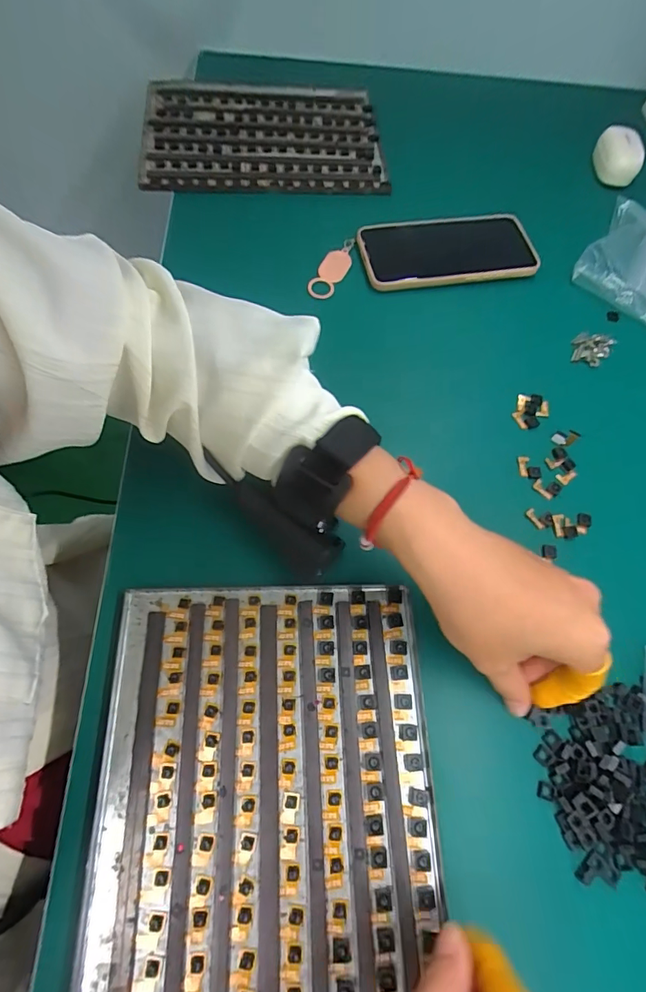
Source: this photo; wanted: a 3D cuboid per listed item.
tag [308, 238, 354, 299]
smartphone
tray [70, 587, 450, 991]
[{"bbox_3d":[0.010,-0.207,0.414,0.023,0.007,0.069,21,67,6],"label":"tag"},{"bbox_3d":[0.116,-0.230,0.429,0.164,0.014,0.075,-9,67,-7],"label":"smartphone"},{"bbox_3d":[-0.031,0.174,0.247,0.179,0.007,0.244,-1,66,-3],"label":"tray"}]

